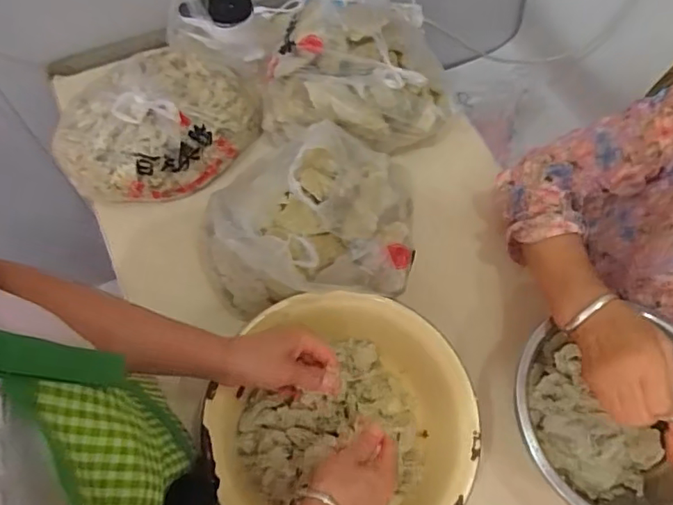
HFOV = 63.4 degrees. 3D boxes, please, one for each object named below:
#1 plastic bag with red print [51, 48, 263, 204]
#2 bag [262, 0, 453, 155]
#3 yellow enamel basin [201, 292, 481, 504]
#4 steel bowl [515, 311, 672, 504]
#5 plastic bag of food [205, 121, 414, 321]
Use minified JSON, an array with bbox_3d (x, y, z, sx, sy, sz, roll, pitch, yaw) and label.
[{"bbox_3d":[-0.232,-0.181,0.727,0.259,0.097,0.206,-10,67,-7],"label":"plastic bag with red print"},{"bbox_3d":[0.030,-0.233,0.754,0.257,0.122,0.184,-1,67,-3],"label":"bag"},{"bbox_3d":[0.004,0.188,0.585,0.267,0.103,0.262,1,66,-2],"label":"yellow enamel basin"},{"bbox_3d":[0.308,0.193,0.601,0.192,0.103,0.216,33,69,11],"label":"steel bowl"},{"bbox_3d":[-0.031,-0.057,0.652,0.248,0.130,0.235,-2,67,-4],"label":"plastic bag of food"}]

